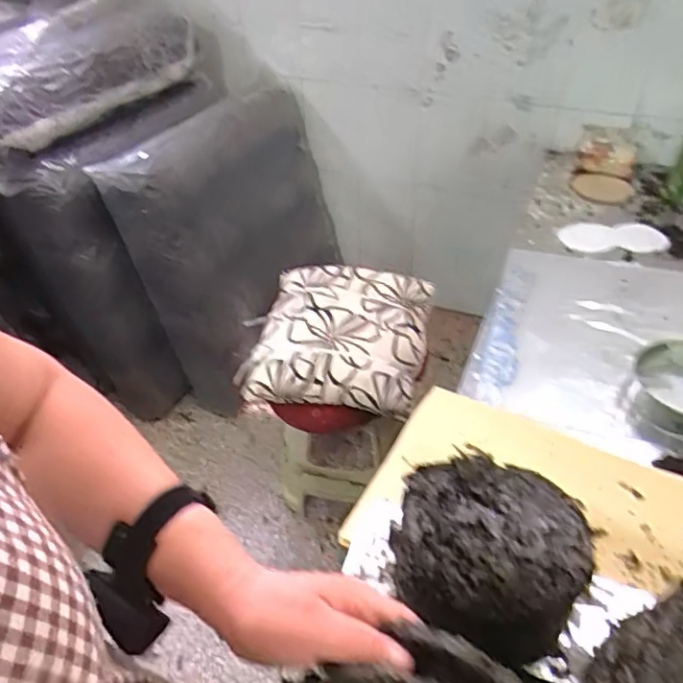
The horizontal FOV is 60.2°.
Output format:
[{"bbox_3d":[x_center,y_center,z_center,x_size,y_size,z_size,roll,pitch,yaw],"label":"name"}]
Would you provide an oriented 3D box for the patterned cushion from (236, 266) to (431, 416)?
[{"bbox_3d":[-0.003,-0.016,1.307,0.365,0.127,0.351,11,42,15],"label":"patterned cushion"}]

